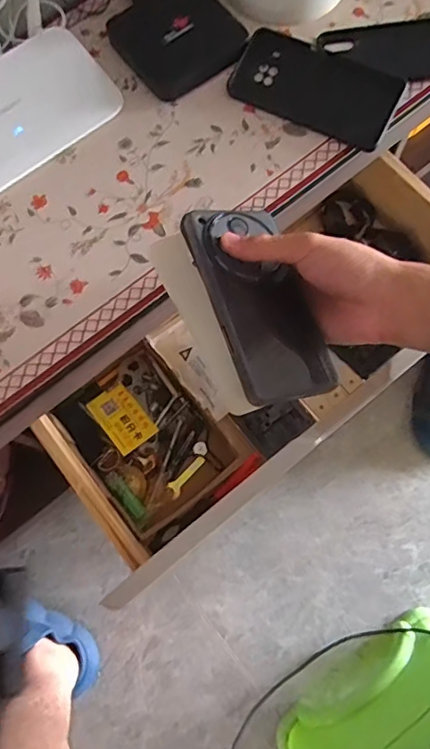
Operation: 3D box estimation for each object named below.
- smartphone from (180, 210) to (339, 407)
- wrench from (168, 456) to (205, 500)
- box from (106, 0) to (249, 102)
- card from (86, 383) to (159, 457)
[{"bbox_3d":[0.033,-0.056,0.397,0.077,0.016,0.159,-12,74,-29],"label":"smartphone"},{"bbox_3d":[-0.038,0.129,0.663,0.019,0.005,0.062,36,78,12],"label":"wrench"},{"bbox_3d":[-0.039,-0.355,0.548,0.113,0.027,0.114,-35,75,-8],"label":"box"},{"bbox_3d":[-0.118,0.056,0.663,0.055,0.006,0.086,-36,71,-15],"label":"card"}]

